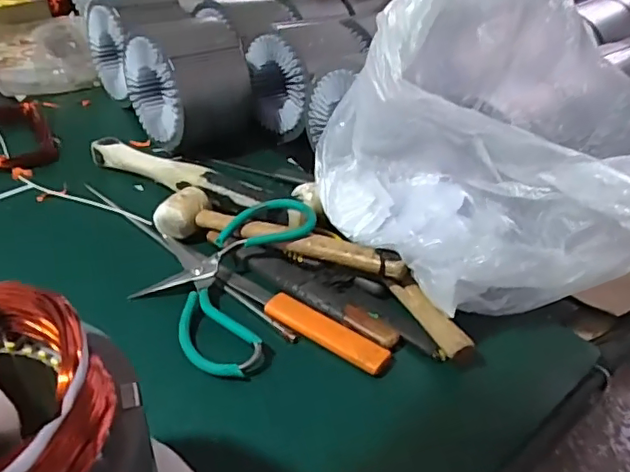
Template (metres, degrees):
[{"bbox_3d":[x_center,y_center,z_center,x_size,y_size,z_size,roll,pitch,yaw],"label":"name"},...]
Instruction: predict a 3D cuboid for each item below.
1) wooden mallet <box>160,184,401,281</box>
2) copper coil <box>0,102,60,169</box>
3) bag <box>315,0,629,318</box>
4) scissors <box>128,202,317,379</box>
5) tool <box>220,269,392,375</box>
[{"bbox_3d":[-0.038,0.003,0.541,0.256,0.044,0.056,21,40,21],"label":"wooden mallet"},{"bbox_3d":[-0.407,-0.142,0.756,0.093,0.034,0.166,-18,42,-26],"label":"copper coil"},{"bbox_3d":[0.161,-0.075,0.472,0.309,0.221,0.189,8,37,5],"label":"bag"},{"bbox_3d":[-0.078,0.033,0.500,0.133,0.050,0.184,7,37,5],"label":"scissors"},{"bbox_3d":[-0.016,0.072,0.493,0.176,0.014,0.027,25,42,26],"label":"tool"}]

